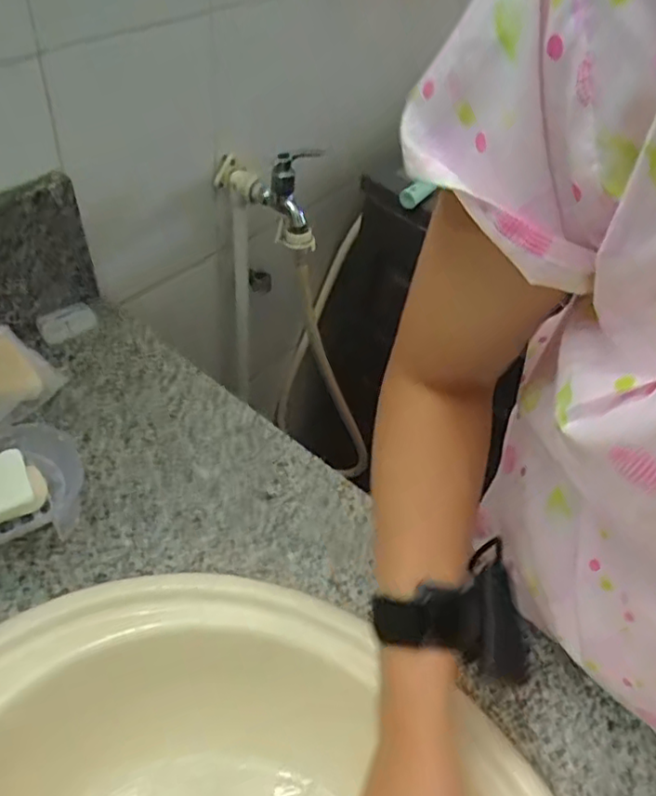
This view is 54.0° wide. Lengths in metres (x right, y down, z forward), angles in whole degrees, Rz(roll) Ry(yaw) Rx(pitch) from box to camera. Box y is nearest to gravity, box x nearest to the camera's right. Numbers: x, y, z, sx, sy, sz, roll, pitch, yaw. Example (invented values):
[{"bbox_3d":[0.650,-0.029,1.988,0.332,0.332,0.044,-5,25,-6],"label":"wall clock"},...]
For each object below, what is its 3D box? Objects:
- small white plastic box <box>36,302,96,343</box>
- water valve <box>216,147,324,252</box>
[{"bbox_3d":[-0.282,-0.081,0.702,0.030,0.027,0.061,39,55,25],"label":"small white plastic box"},{"bbox_3d":[-0.065,-0.262,0.799,0.145,0.102,0.081,35,52,23],"label":"water valve"}]

